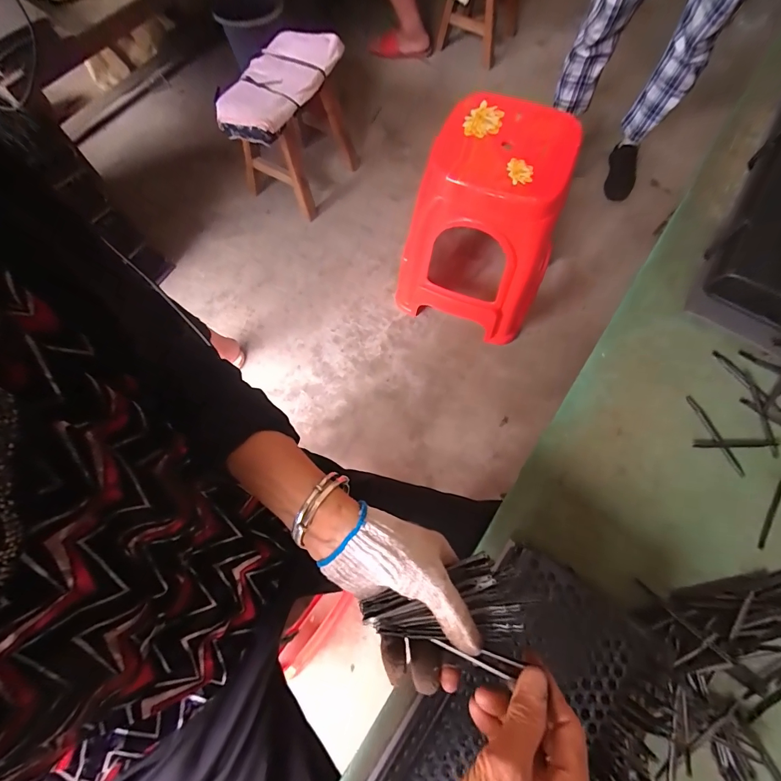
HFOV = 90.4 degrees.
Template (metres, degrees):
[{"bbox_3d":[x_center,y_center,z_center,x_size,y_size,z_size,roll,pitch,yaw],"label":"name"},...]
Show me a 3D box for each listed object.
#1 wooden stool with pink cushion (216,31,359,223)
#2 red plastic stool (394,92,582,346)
[{"bbox_3d":[-0.316,-0.820,1.260,0.249,0.394,0.398,33,73,10],"label":"wooden stool with pink cushion"},{"bbox_3d":[0.235,-0.416,1.017,0.376,0.454,0.327,20,71,6],"label":"red plastic stool"}]

